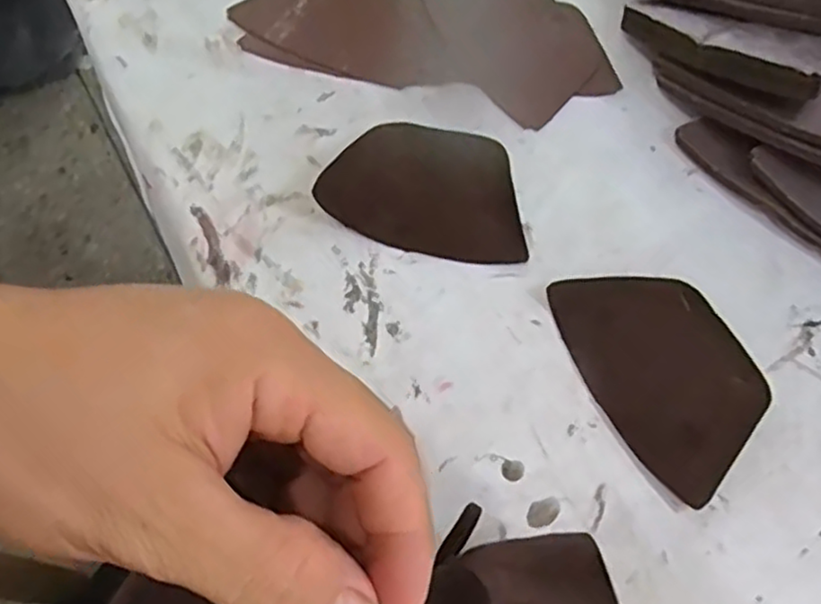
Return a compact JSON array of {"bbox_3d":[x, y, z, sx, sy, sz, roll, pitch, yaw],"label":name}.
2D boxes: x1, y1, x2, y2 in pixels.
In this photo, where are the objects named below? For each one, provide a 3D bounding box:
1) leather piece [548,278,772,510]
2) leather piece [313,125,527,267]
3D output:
[{"bbox_3d":[0.116,0.029,0.315,0.071,0.008,0.106,-24,66,-13],"label":"leather piece"},{"bbox_3d":[0.010,-0.060,0.351,0.099,0.018,0.071,11,63,5],"label":"leather piece"}]

